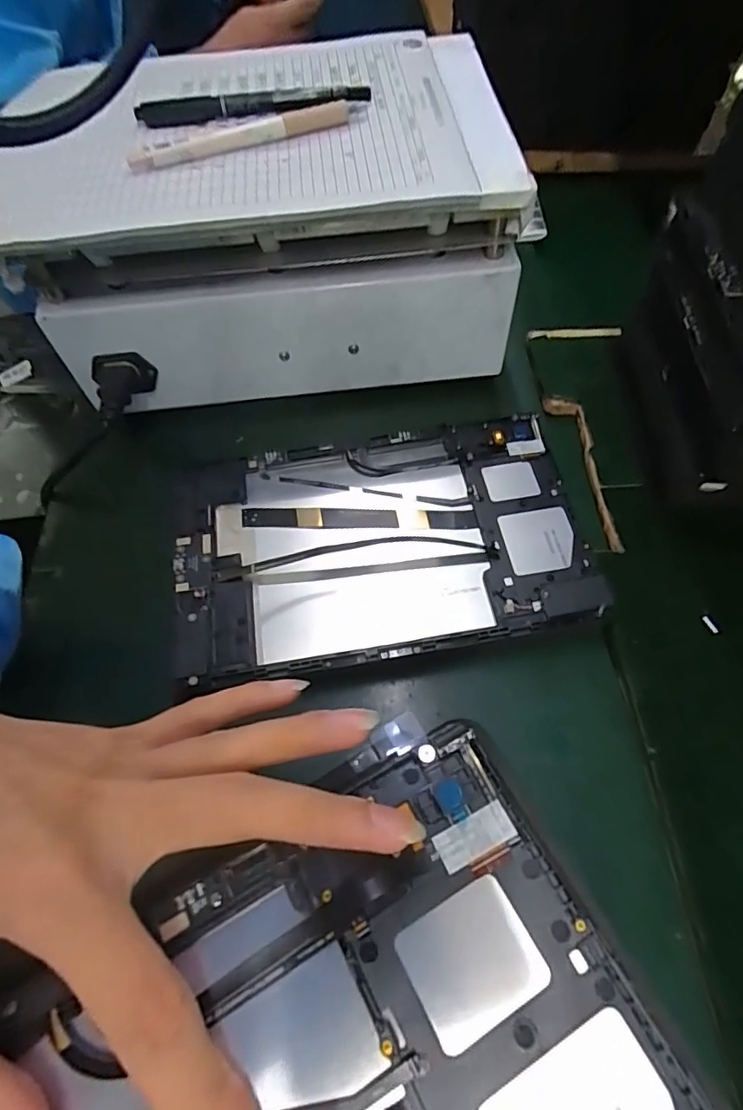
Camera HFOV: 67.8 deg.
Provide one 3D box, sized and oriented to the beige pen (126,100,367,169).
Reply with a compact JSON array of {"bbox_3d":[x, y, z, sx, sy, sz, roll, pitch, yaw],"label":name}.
[{"bbox_3d":[-0.071,-0.244,0.317,0.135,0.012,0.015,-18,62,-10],"label":"beige pen"}]

